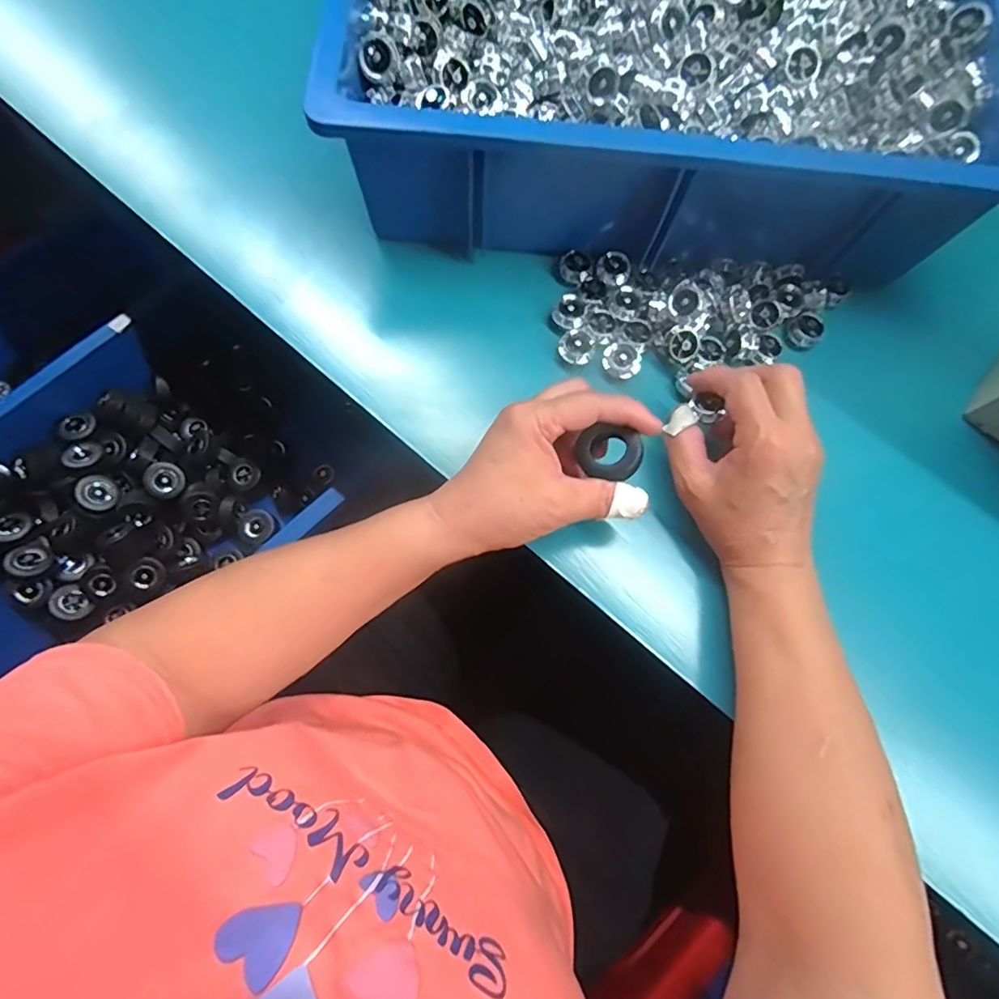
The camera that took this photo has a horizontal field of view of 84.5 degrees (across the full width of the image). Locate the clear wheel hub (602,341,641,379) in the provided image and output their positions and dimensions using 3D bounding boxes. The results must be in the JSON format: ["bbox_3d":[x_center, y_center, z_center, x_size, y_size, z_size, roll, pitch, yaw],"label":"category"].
[{"bbox_3d":[0.085,-0.097,0.382,0.025,0.009,0.023,11,76,1],"label":"clear wheel hub"}]

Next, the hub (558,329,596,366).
[{"bbox_3d":[0.054,-0.108,0.382,0.024,0.010,0.028,16,76,2],"label":"hub"}]

